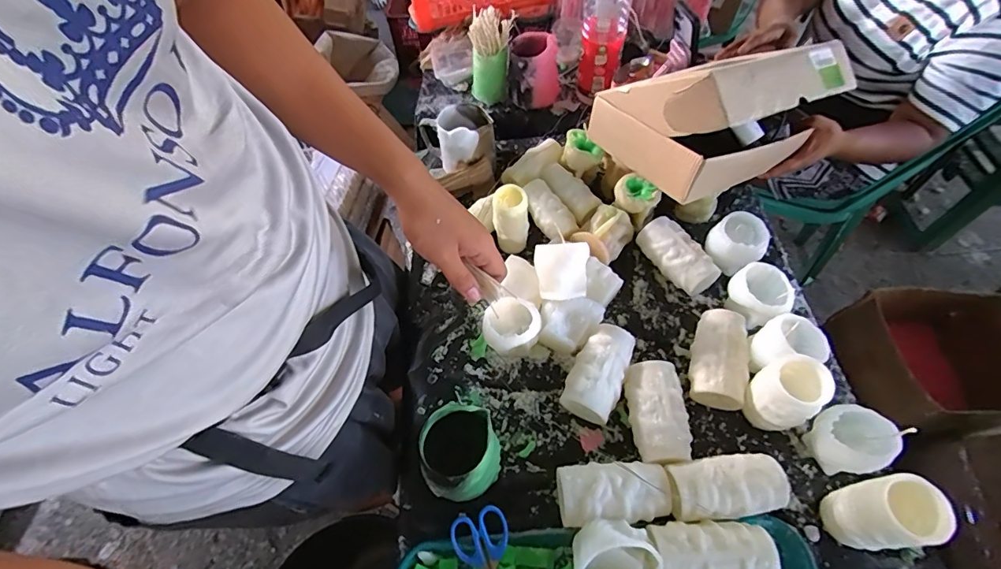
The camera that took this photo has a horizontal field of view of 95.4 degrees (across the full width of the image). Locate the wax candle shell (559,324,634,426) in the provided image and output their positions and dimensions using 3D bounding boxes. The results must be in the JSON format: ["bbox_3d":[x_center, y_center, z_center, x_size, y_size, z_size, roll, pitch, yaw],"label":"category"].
[{"bbox_3d":[0.129,0.113,0.596,0.064,0.048,0.118,21,61,16],"label":"wax candle shell"}]

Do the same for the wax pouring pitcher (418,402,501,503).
[{"bbox_3d":[-0.048,0.195,0.518,0.083,0.101,0.084,-2,58,3],"label":"wax pouring pitcher"}]

